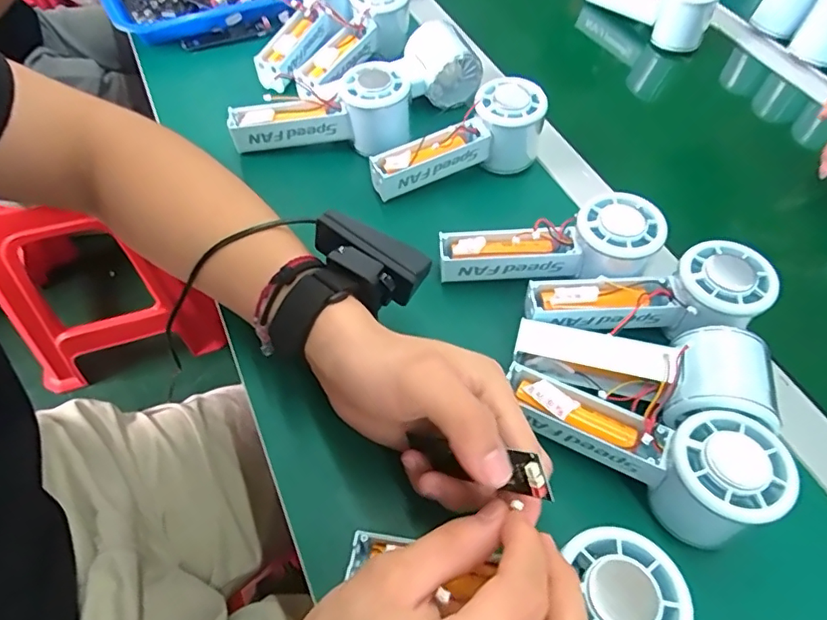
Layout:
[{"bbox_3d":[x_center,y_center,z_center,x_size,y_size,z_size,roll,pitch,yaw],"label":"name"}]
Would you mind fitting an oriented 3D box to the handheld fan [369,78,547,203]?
[{"bbox_3d":[0.040,-0.133,0.439,0.148,0.063,0.053,-28,61,-21],"label":"handheld fan"}]

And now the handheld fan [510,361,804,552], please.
[{"bbox_3d":[0.125,0.078,0.306,0.147,0.056,0.057,22,55,29],"label":"handheld fan"}]

